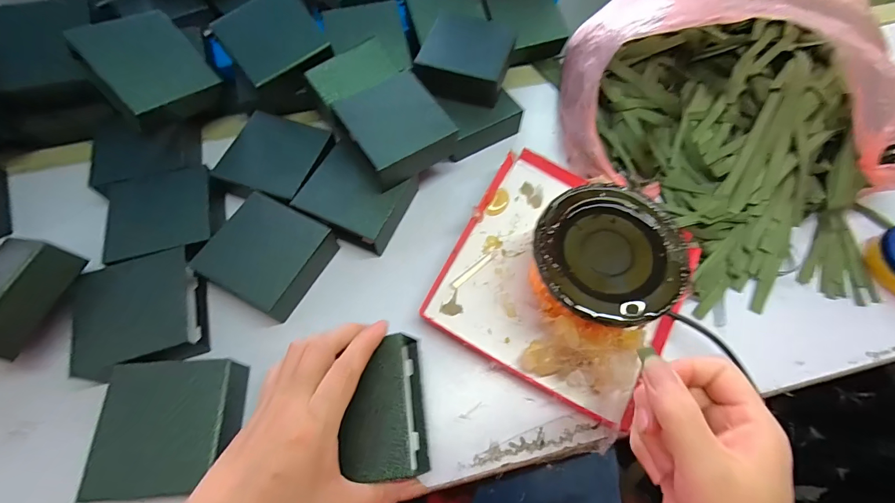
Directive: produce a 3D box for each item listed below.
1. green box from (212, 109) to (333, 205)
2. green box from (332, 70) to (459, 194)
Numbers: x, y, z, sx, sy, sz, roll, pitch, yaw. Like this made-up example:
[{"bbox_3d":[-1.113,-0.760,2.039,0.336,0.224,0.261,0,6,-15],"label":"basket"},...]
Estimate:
[{"bbox_3d":[-0.178,-0.093,0.408,0.098,0.043,0.091,18,66,8],"label":"green box"},{"bbox_3d":[-0.052,-0.121,0.381,0.093,0.042,0.097,-36,70,-15],"label":"green box"}]

